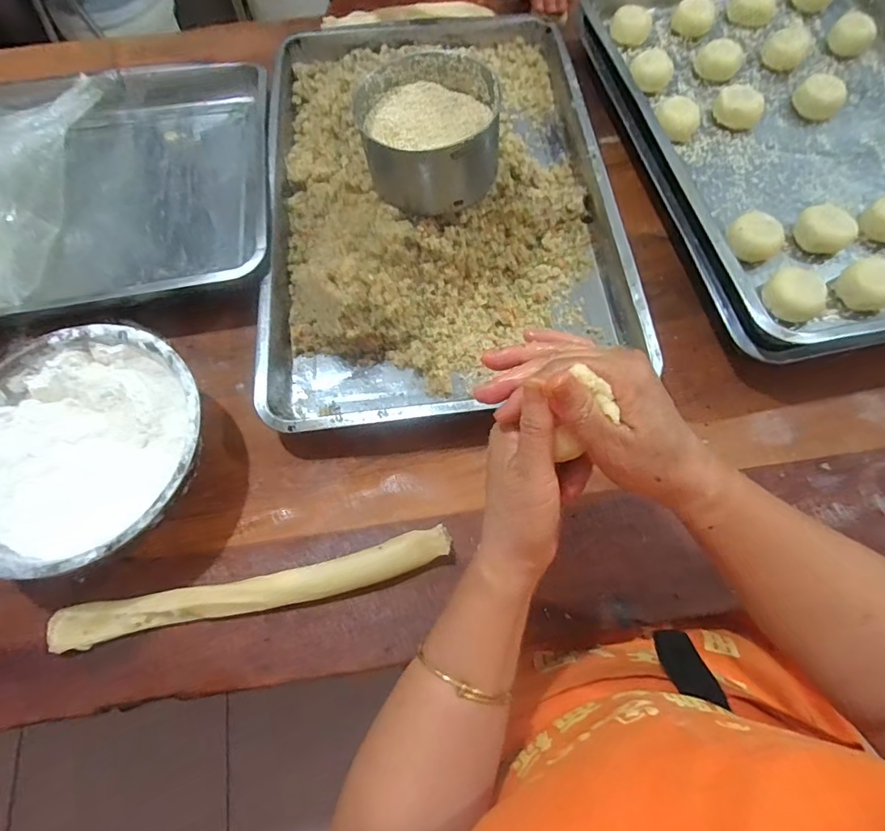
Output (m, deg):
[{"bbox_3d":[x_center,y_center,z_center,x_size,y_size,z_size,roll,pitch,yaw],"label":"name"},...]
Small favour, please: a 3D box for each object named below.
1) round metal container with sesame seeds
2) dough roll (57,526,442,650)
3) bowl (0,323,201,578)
[{"bbox_3d":[-0.013,-0.280,0.495,0.136,0.076,0.132,0,67,1],"label":"round metal container with sesame seeds"},{"bbox_3d":[-0.164,0.155,0.438,0.344,0.024,0.036,-11,67,-4],"label":"dough roll"},{"bbox_3d":[-0.318,0.033,0.460,0.212,0.087,0.217,0,67,1],"label":"bowl"}]

